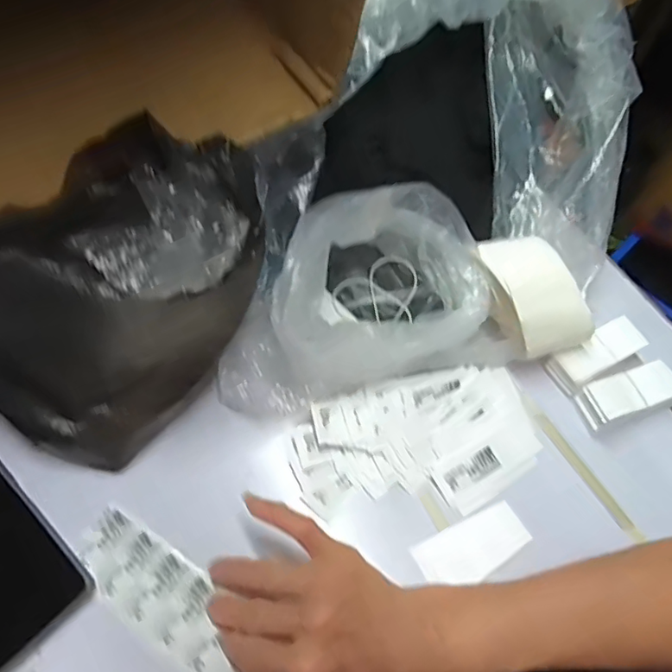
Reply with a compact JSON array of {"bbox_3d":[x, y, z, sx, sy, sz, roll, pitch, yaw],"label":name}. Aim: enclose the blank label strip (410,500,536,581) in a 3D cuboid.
[{"bbox_3d":[0.098,0.152,0.392,0.080,0.004,0.038,-25,70,-8],"label":"blank label strip"}]

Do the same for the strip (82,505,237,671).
[{"bbox_3d":[-0.109,0.174,0.362,0.149,0.005,0.048,34,62,14],"label":"strip"}]

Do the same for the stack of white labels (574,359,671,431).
[{"bbox_3d":[0.232,0.047,0.434,0.076,0.031,0.031,-18,63,-13],"label":"stack of white labels"}]

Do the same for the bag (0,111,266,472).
[{"bbox_3d":[-0.142,-0.023,0.360,0.202,0.155,0.118,-32,67,-19],"label":"bag"}]

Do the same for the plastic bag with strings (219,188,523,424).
[{"bbox_3d":[0.020,-0.027,0.410,0.217,0.119,0.114,-15,63,-11],"label":"plastic bag with strings"}]

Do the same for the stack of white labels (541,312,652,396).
[{"bbox_3d":[0.214,0.015,0.450,0.077,0.028,0.032,-26,65,-16],"label":"stack of white labels"}]

